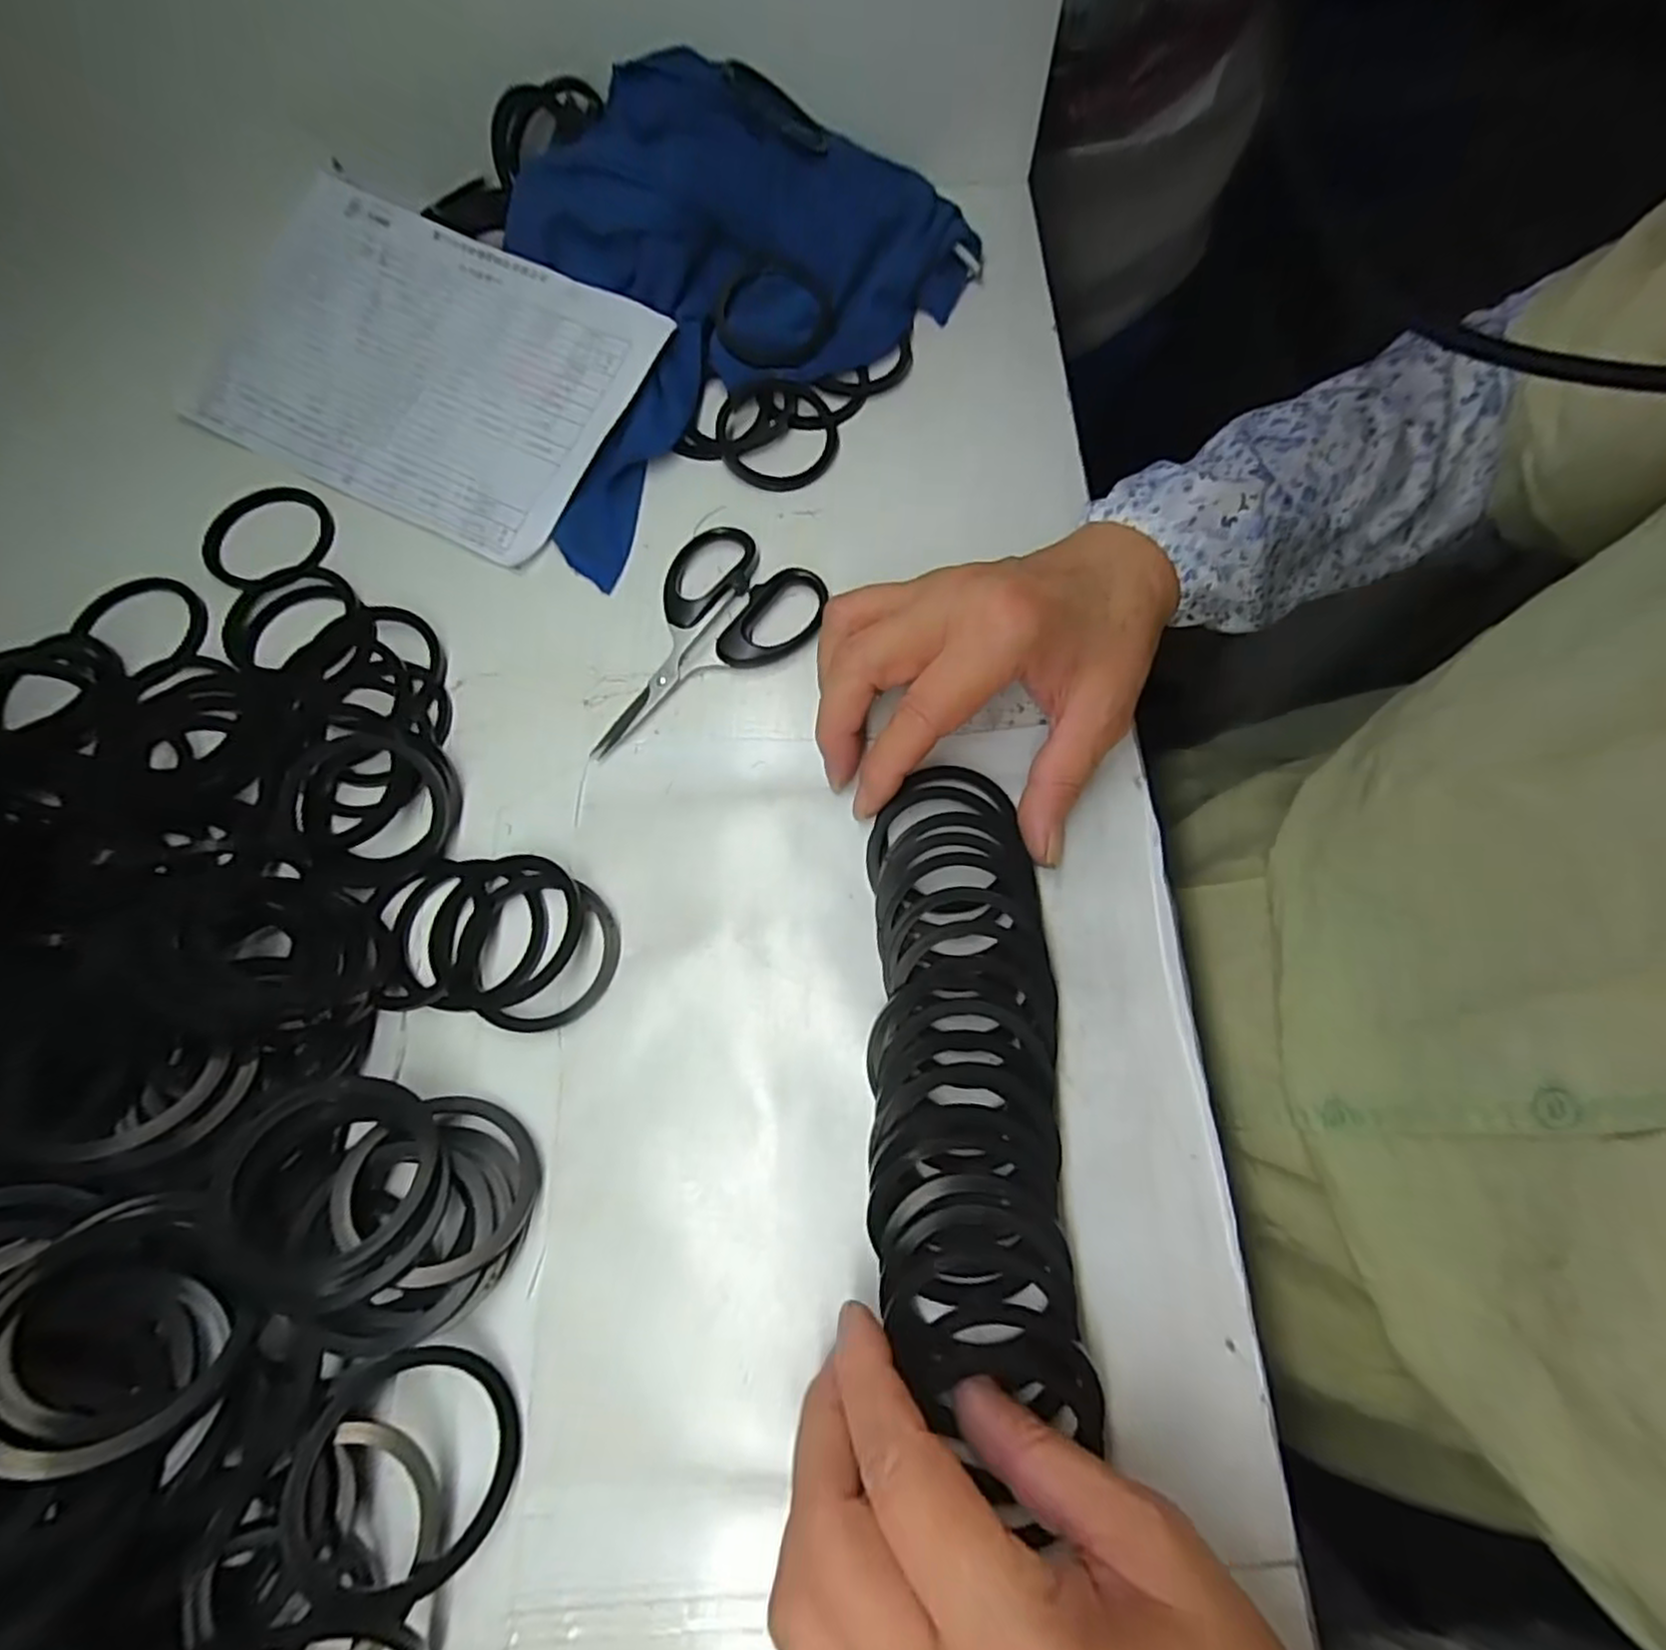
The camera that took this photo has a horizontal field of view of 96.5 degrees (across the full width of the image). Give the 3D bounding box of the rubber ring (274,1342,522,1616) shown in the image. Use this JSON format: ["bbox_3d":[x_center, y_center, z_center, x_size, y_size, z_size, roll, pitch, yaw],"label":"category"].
[{"bbox_3d":[-0.118,0.179,0.207,0.055,0.007,0.055,18,52,-25],"label":"rubber ring"}]

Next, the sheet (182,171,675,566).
[{"bbox_3d":[-0.201,-0.222,0.357,0.211,0.029,0.139,26,73,11],"label":"sheet"}]

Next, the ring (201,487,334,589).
[{"bbox_3d":[-0.258,-0.132,0.339,0.057,0.005,0.058,-1,70,2],"label":"ring"}]

